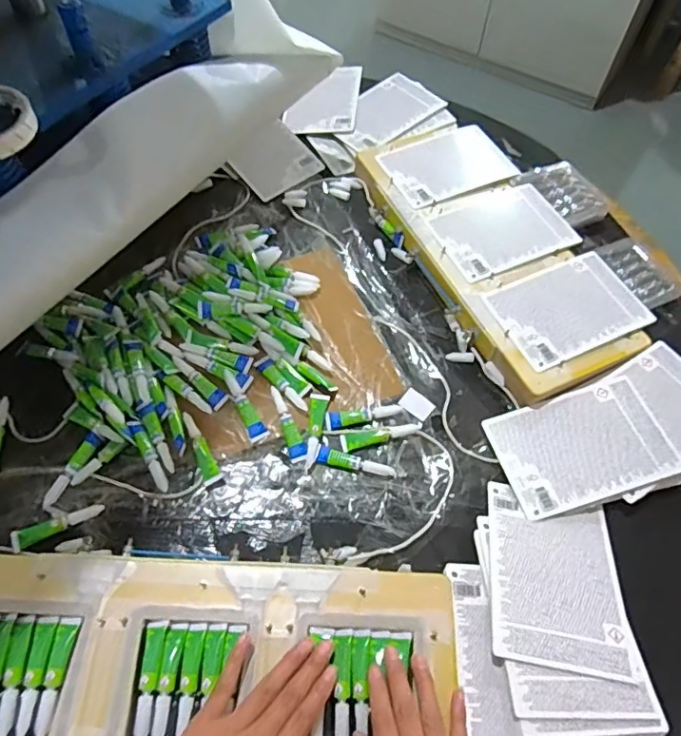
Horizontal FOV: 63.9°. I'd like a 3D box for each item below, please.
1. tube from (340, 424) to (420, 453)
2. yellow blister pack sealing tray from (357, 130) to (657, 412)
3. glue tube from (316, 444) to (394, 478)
[{"bbox_3d":[0.043,0.072,0.576,0.084,0.007,0.018,-9,59,-8],"label":"tube"},{"bbox_3d":[0.195,-0.162,0.707,0.210,0.047,0.433,-22,61,-16],"label":"yellow blister pack sealing tray"},{"bbox_3d":[0.016,0.097,0.559,0.082,0.007,0.016,13,58,5],"label":"glue tube"}]

